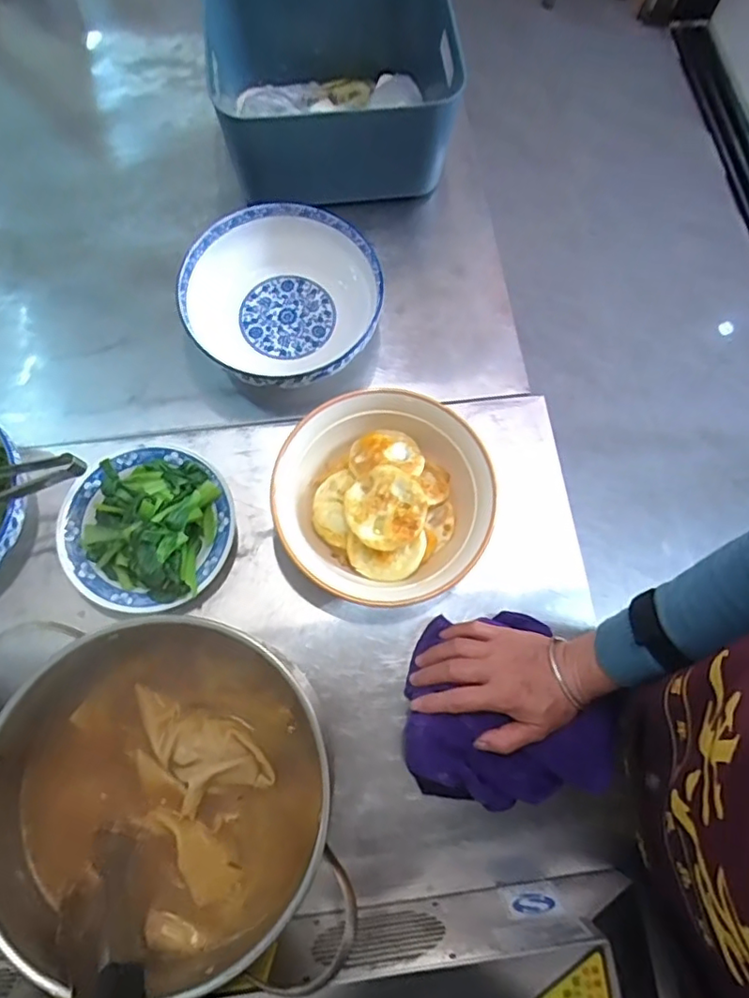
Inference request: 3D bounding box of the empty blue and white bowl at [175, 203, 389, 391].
[{"bbox_3d":[-0.106,-0.225,0.674,0.213,0.076,0.212,0,73,-1],"label":"empty blue and white bowl"}]

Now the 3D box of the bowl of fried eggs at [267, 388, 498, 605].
[{"bbox_3d":[0.009,0.003,0.588,0.206,0.073,0.202,0,73,-1],"label":"bowl of fried eggs"}]

